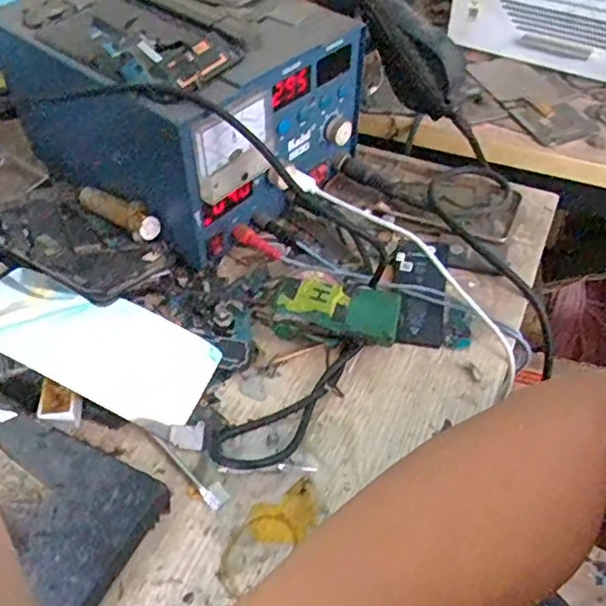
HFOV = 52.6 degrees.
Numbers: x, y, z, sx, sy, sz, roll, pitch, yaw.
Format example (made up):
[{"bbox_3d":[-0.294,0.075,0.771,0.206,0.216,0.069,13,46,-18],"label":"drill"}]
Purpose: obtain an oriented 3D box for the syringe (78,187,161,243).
[{"bbox_3d":[-0.144,-0.071,0.465,0.096,0.019,0.018,26,55,36],"label":"syringe"}]

